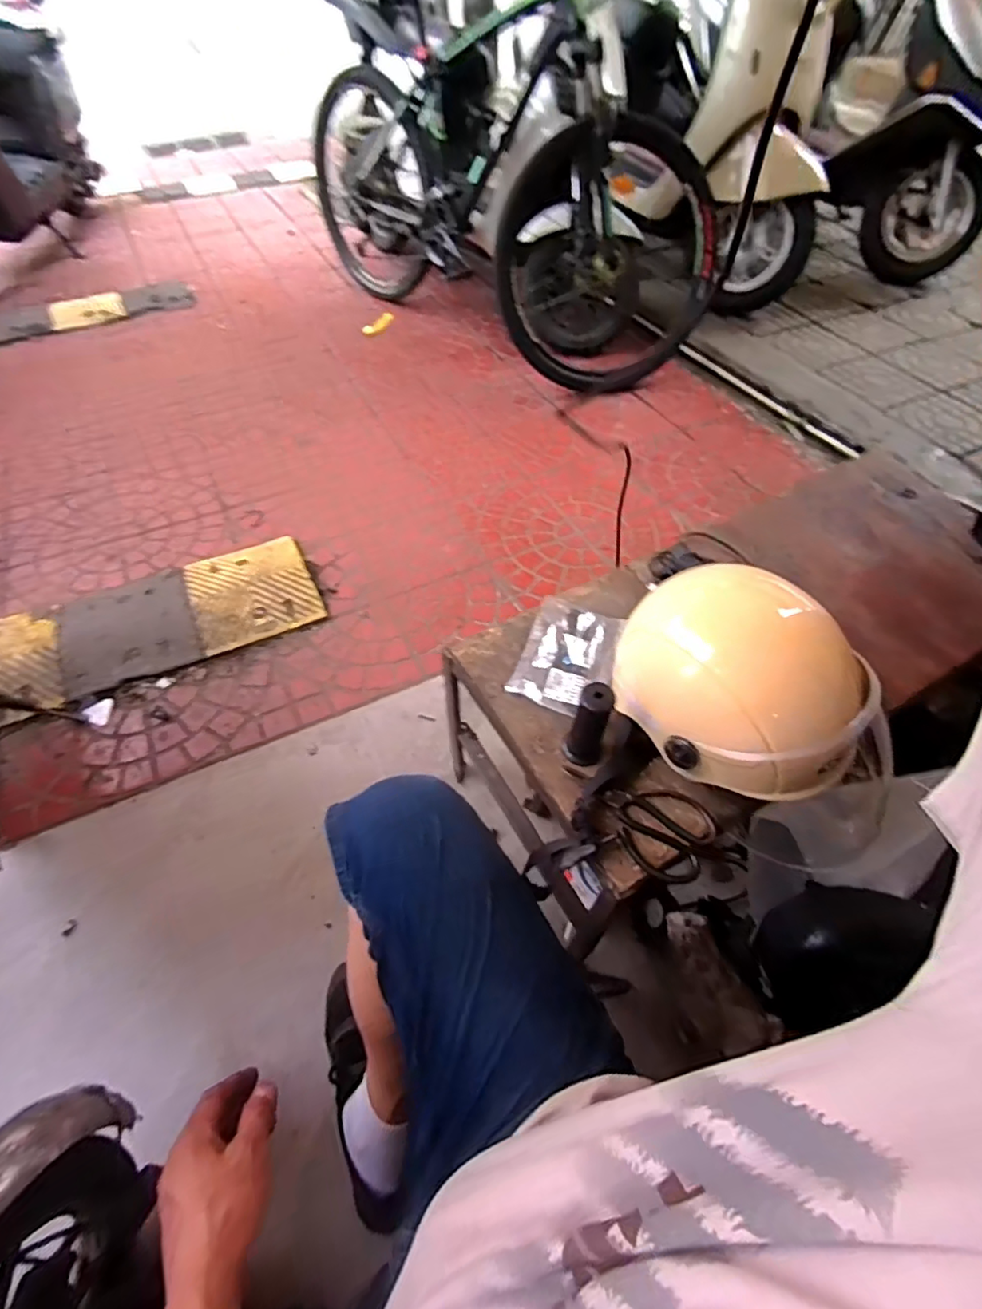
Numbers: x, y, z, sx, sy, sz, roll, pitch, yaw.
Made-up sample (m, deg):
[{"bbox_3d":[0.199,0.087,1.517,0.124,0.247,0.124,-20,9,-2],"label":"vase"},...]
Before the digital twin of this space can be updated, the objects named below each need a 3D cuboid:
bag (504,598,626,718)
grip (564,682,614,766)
[{"bbox_3d":[0.097,0.000,0.740,0.107,0.022,0.161,19,57,10],"label":"bag"},{"bbox_3d":[0.100,0.073,0.619,0.039,0.107,0.036,14,56,7],"label":"grip"}]

